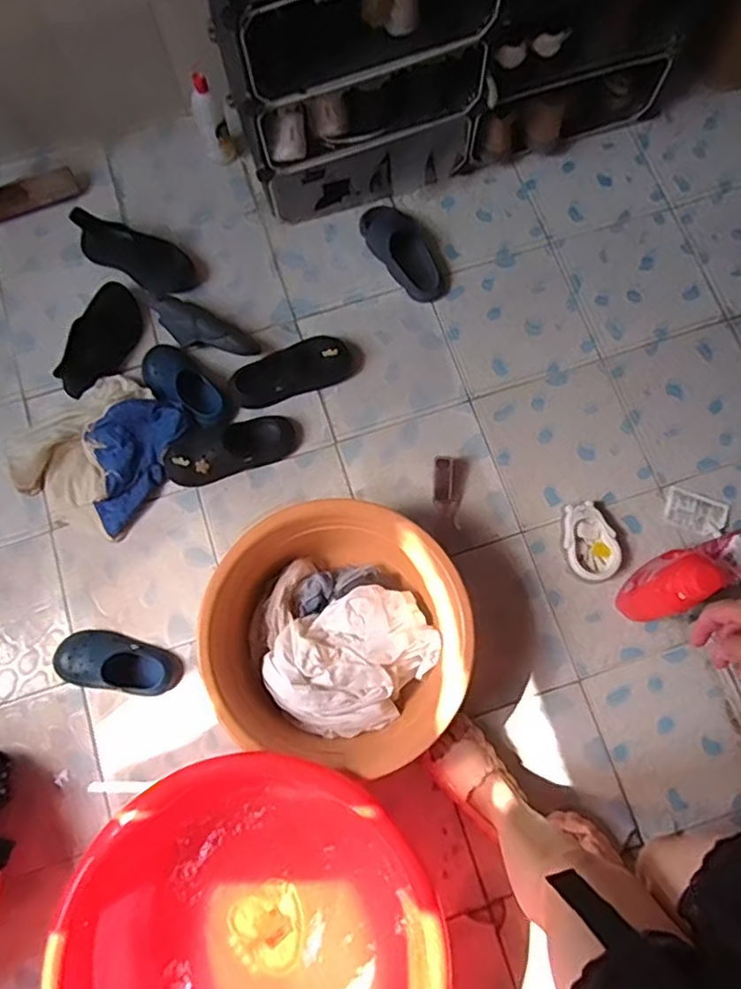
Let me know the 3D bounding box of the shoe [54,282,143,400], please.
[{"bbox_3d":[-0.565,-0.326,1.347,0.099,0.082,0.263,20,77,5],"label":"shoe"}]

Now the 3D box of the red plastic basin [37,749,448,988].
[{"bbox_3d":[-0.177,0.716,1.008,0.539,0.216,0.567,-16,77,-4],"label":"red plastic basin"}]

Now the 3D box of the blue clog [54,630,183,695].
[{"bbox_3d":[-0.474,0.318,1.197,0.222,0.066,0.096,12,76,3],"label":"blue clog"}]

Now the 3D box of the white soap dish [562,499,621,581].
[{"bbox_3d":[0.436,0.093,1.265,0.104,0.035,0.149,-17,77,-4],"label":"white soap dish"}]

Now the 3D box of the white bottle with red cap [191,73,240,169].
[{"bbox_3d":[-0.350,-0.827,1.405,0.069,0.196,0.063,-21,77,-5],"label":"white bottle with red cap"}]

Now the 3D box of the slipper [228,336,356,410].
[{"bbox_3d":[-0.164,-0.255,1.336,0.262,0.068,0.108,-24,77,-6],"label":"slipper"}]

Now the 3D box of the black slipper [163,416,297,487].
[{"bbox_3d":[-0.287,-0.098,1.293,0.266,0.076,0.112,-20,77,-5],"label":"black slipper"}]

